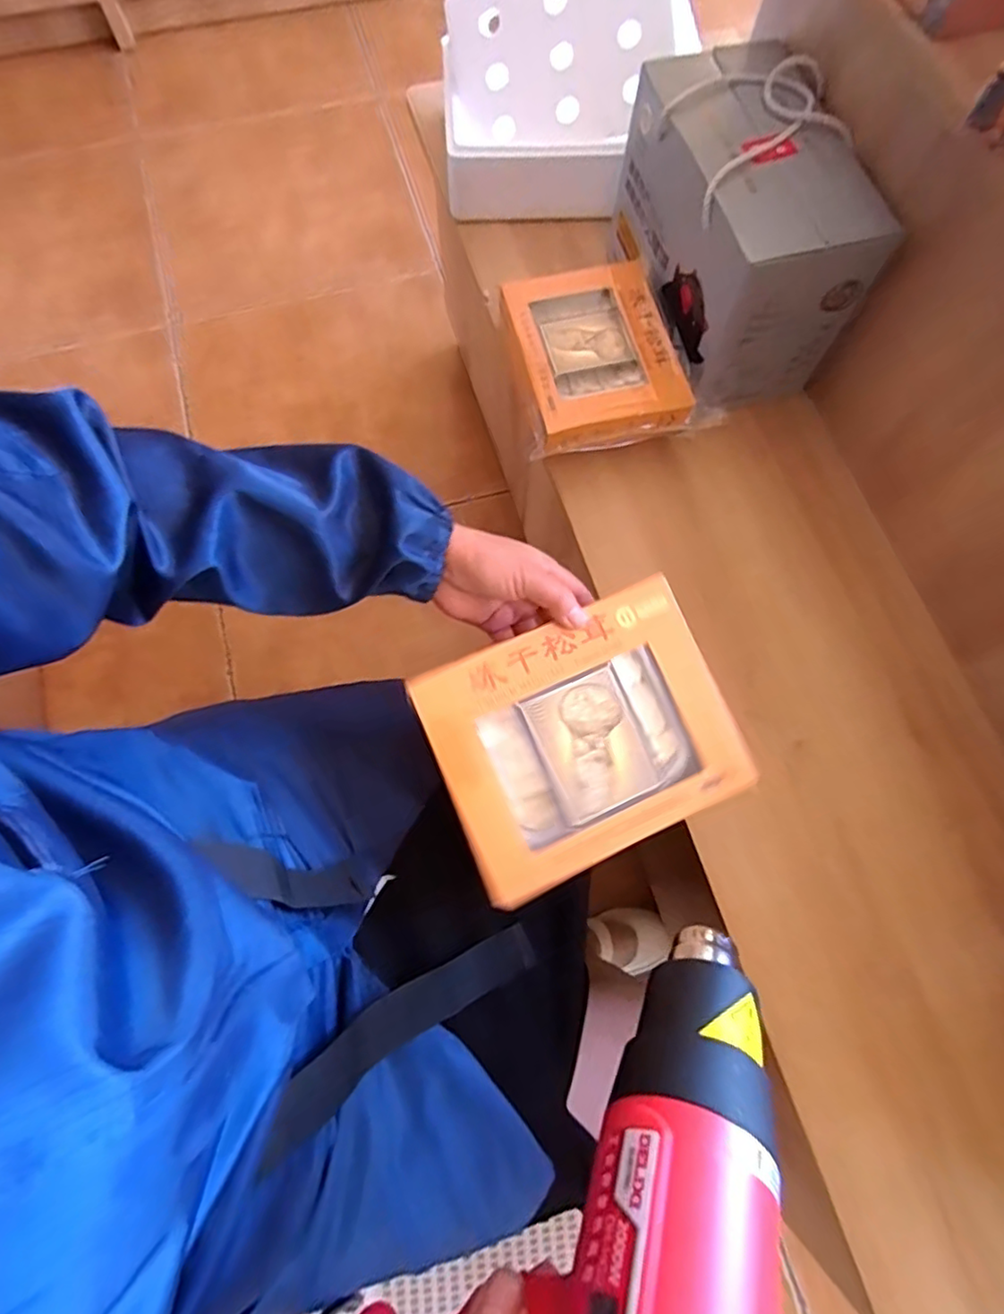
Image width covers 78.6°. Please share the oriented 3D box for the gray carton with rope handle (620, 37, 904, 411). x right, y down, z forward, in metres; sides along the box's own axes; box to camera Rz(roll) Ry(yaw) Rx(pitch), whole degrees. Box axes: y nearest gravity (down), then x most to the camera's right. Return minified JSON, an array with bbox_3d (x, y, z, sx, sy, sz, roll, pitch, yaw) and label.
[{"bbox_3d":[0.250,-0.459,0.660,0.172,0.172,0.290,-11,74,-5],"label":"gray carton with rope handle"}]

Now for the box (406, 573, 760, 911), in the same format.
[{"bbox_3d":[0.058,0.053,0.419,0.200,0.030,0.156,-23,76,-8],"label":"box"}]

